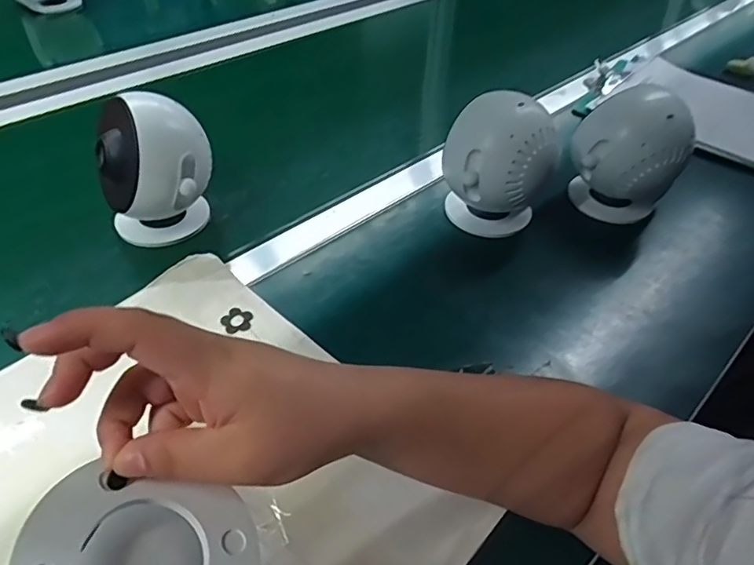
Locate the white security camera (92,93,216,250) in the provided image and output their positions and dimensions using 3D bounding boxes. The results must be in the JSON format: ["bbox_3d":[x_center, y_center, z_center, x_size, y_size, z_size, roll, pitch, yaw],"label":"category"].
[{"bbox_3d":[-0.213,-0.102,0.531,0.100,0.140,0.086,-5,45,-9],"label":"white security camera"}]

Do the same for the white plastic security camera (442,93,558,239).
[{"bbox_3d":[0.122,-0.115,0.558,0.107,0.132,0.085,18,45,13],"label":"white plastic security camera"}]

